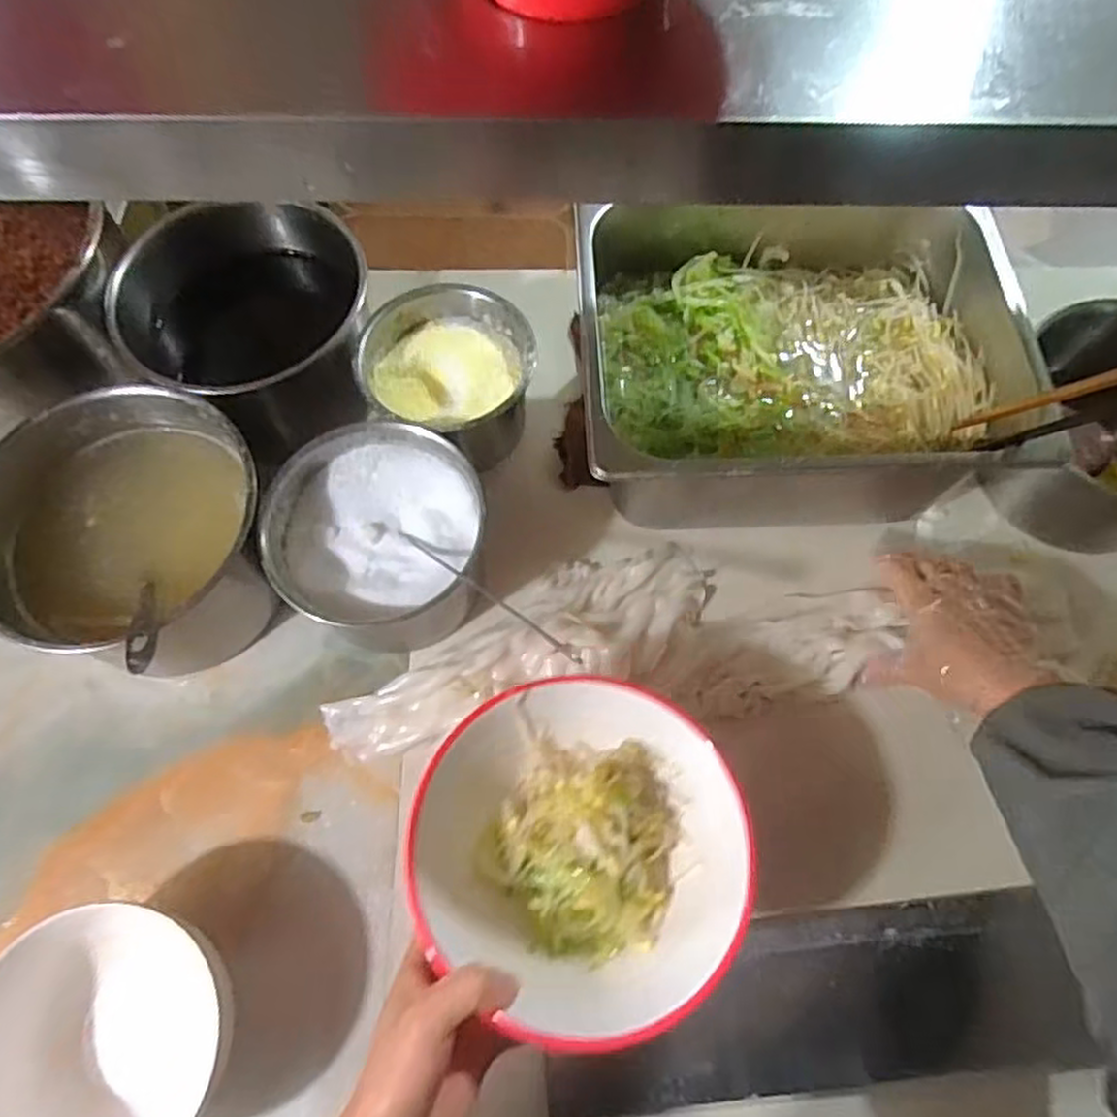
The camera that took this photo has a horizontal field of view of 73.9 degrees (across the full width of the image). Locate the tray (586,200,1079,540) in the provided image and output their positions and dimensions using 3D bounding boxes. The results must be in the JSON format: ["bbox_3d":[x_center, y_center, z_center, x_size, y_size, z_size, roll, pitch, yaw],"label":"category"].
[{"bbox_3d":[0.179,-0.158,0.607,0.324,0.131,0.271,-2,68,-1],"label":"tray"}]

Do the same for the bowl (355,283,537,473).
[{"bbox_3d":[-0.094,-0.152,0.623,0.135,0.088,0.136,0,68,0],"label":"bowl"}]

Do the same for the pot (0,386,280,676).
[{"bbox_3d":[-0.311,-0.010,0.563,0.203,0.148,0.186,0,68,0],"label":"pot"}]

